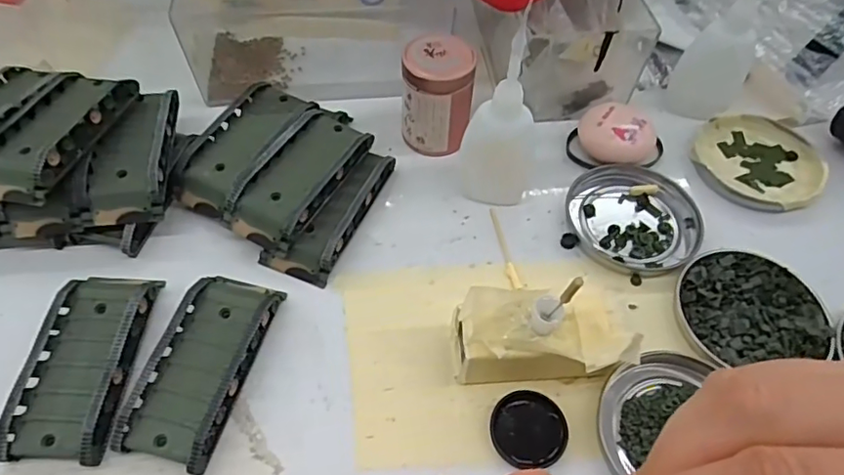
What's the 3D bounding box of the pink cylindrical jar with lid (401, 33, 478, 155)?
[{"bbox_3d":[0.010,-0.088,0.362,0.042,0.066,0.039,1,54,-1],"label":"pink cylindrical jar with lid"}]

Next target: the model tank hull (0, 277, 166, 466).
[{"bbox_3d":[-0.164,0.060,0.279,0.046,0.019,0.094,3,54,0],"label":"model tank hull"}]

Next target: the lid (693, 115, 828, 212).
[{"bbox_3d":[0.222,-0.050,0.376,0.079,0.012,0.079,1,54,-1],"label":"lid"}]

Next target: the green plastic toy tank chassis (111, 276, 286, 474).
[{"bbox_3d":[-0.107,0.061,0.281,0.044,0.018,0.095,13,54,7],"label":"green plastic toy tank chassis"}]

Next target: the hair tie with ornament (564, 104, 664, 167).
[{"bbox_3d":[0.128,-0.064,0.371,0.057,0.021,0.043,24,56,15],"label":"hair tie with ornament"}]

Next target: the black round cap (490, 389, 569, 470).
[{"bbox_3d":[0.051,0.091,0.270,0.035,0.008,0.035,1,54,-1],"label":"black round cap"}]

